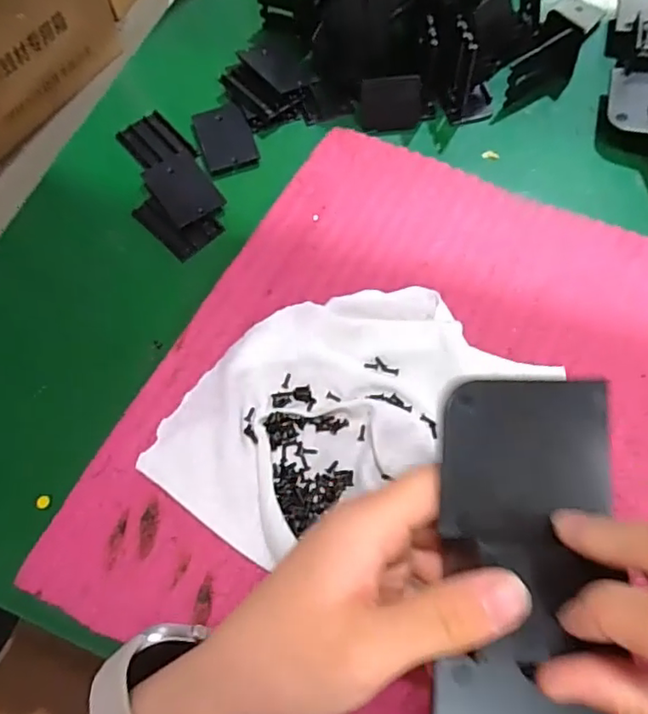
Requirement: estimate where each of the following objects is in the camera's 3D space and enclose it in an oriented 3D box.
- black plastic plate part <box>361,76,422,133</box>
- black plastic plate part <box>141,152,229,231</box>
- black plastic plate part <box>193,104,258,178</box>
[{"bbox_3d":[0.046,-0.172,0.400,0.041,0.034,0.004,-6,34,-4],"label":"black plastic plate part"},{"bbox_3d":[-0.092,-0.111,0.387,0.037,0.007,0.054,-33,68,-13],"label":"black plastic plate part"},{"bbox_3d":[-0.067,-0.150,0.403,0.035,0.006,0.058,-18,65,-7],"label":"black plastic plate part"}]

